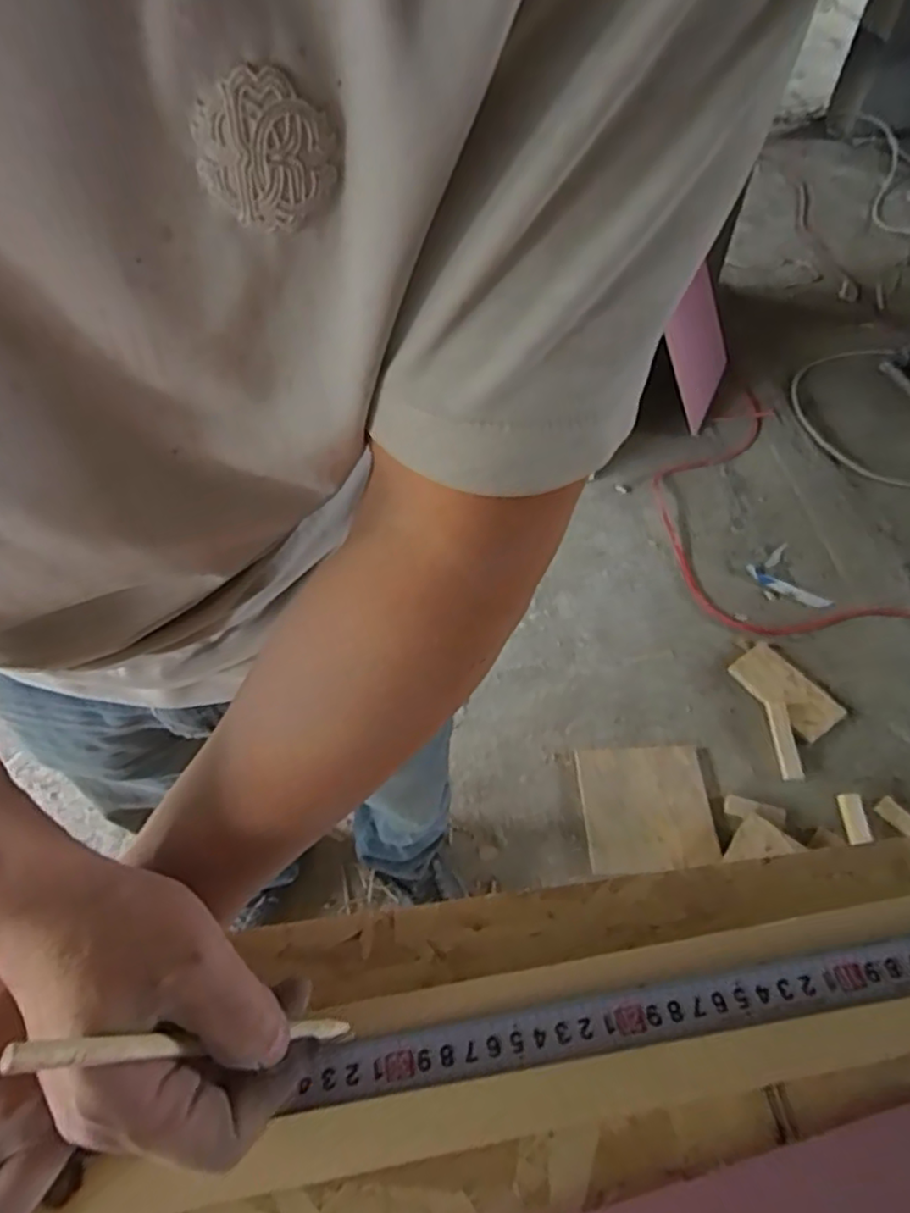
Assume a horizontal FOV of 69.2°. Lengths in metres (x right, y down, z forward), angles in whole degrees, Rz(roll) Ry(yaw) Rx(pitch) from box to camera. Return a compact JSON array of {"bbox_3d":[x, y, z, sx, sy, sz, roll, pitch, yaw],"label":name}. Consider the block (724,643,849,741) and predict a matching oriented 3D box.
[{"bbox_3d":[0.634,0.161,1.271,0.097,0.025,0.202,-30,50,-10],"label":"block"}]

